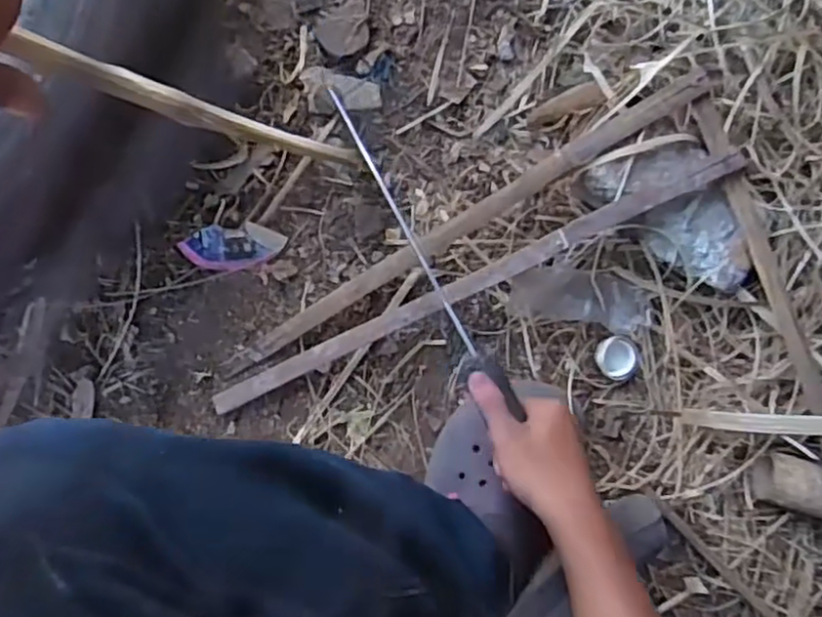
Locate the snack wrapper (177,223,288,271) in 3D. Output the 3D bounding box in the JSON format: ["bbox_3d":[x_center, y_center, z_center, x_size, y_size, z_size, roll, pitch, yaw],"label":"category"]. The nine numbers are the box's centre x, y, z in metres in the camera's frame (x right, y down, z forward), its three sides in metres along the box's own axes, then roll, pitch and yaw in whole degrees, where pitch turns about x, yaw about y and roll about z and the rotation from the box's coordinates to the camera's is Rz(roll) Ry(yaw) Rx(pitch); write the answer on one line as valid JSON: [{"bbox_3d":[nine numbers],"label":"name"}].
[{"bbox_3d":[-0.164,-0.056,0.640,0.092,0.015,0.040,-5,88,0],"label":"snack wrapper"}]

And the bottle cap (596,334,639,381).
[{"bbox_3d":[0.190,0.045,0.641,0.038,0.013,0.041,0,88,1],"label":"bottle cap"}]

